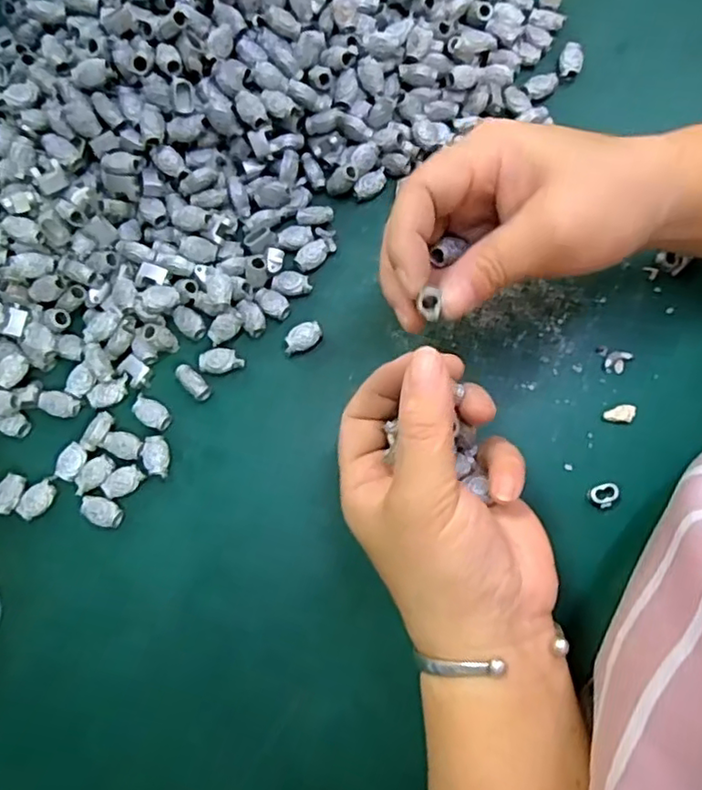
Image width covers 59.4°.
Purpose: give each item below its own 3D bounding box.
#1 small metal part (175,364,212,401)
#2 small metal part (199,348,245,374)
[{"bbox_3d":[-0.080,-0.007,0.311,0.009,0.007,0.021,-44,80,-8],"label":"small metal part"},{"bbox_3d":[-0.067,-0.018,0.314,0.022,0.004,0.013,-13,77,-2],"label":"small metal part"}]

